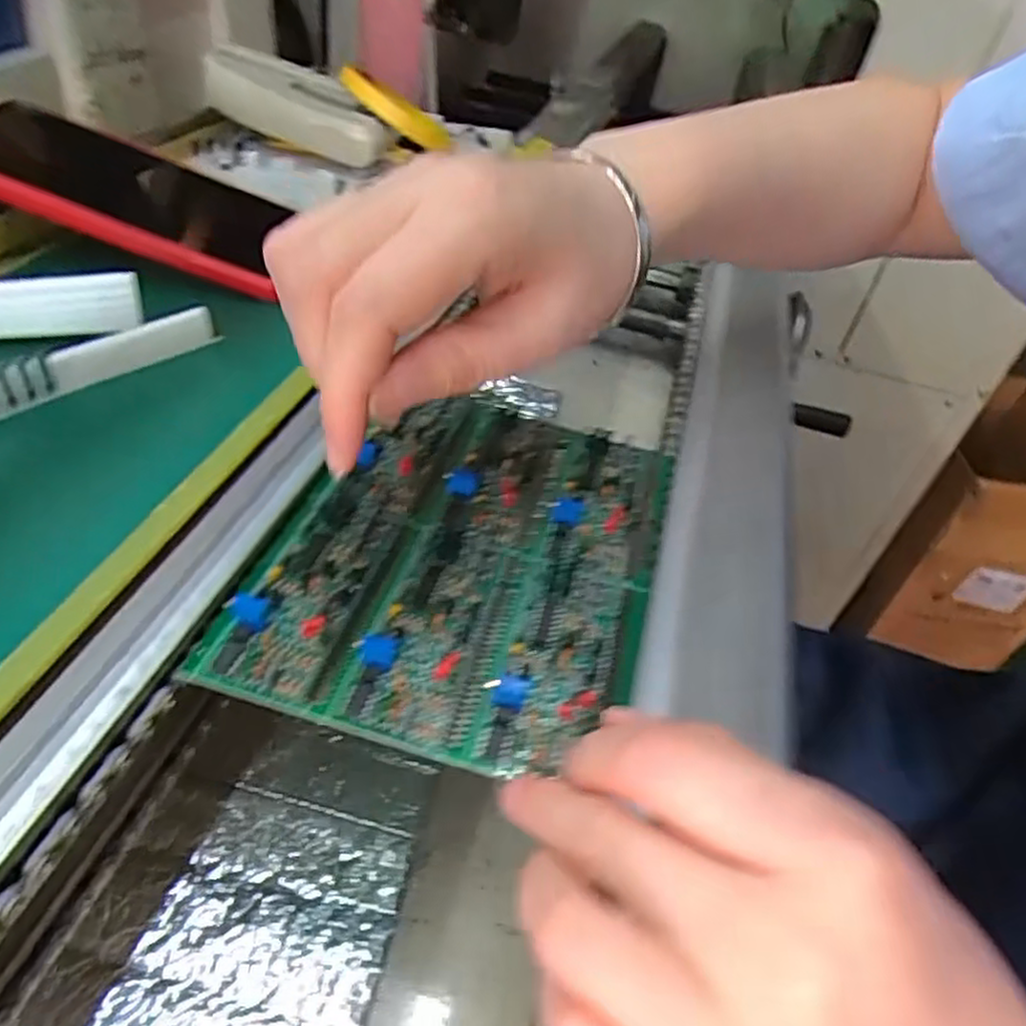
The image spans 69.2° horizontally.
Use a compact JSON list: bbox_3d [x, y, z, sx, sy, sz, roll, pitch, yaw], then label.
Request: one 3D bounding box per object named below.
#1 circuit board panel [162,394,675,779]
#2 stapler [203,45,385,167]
[{"bbox_3d":[-0.014,0.010,0.263,0.125,0.014,0.162,13,41,8],"label":"circuit board panel"},{"bbox_3d":[-0.131,-0.244,0.447,0.108,0.037,0.035,22,41,-1],"label":"stapler"}]

